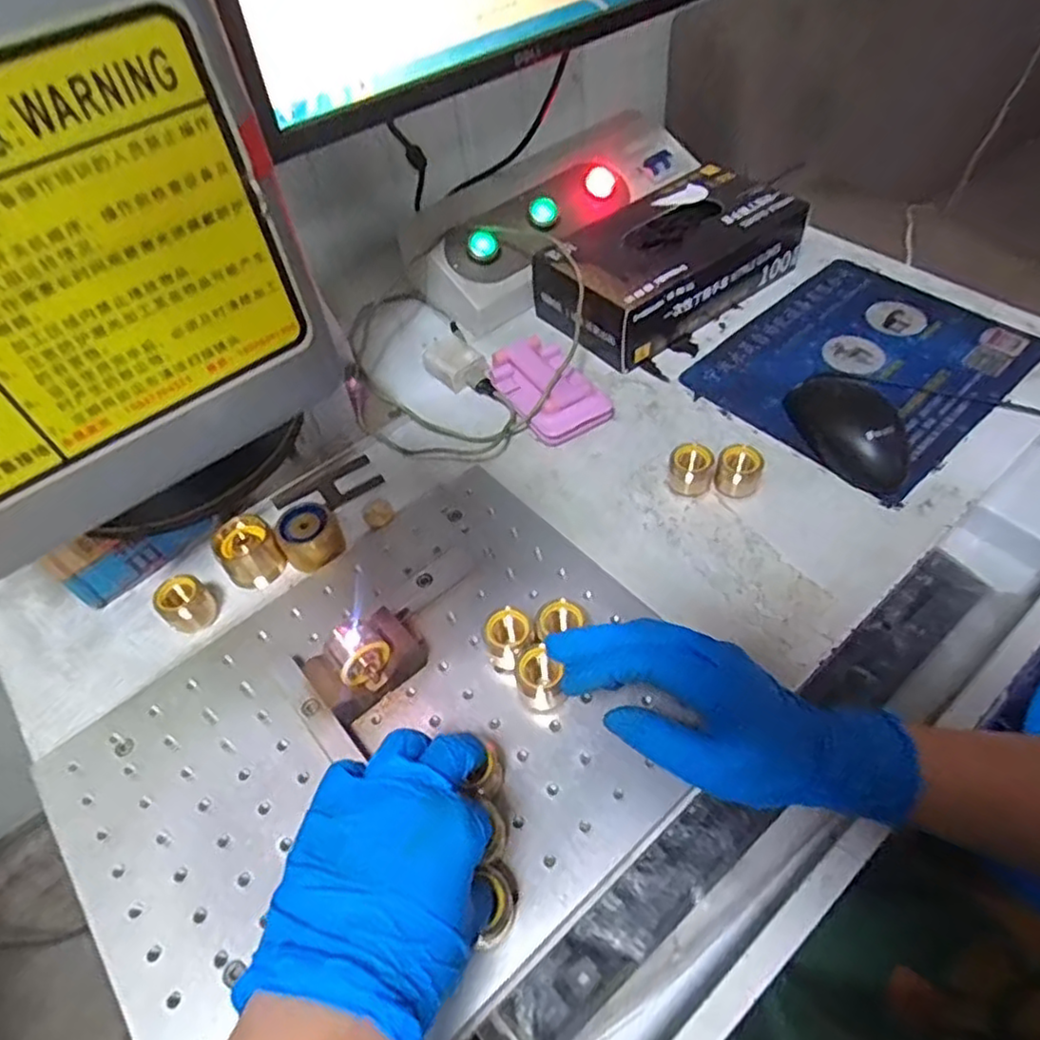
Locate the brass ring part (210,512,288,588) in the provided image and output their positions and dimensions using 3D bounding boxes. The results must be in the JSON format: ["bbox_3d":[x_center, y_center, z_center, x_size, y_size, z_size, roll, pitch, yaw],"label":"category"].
[{"bbox_3d":[-0.191,0.019,0.473,0.039,0.030,0.035,-32,56,-20],"label":"brass ring part"}]

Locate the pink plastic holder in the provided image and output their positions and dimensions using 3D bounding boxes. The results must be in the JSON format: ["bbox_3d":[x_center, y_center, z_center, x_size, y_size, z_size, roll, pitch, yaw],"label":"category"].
[{"bbox_3d":[0.023,-0.109,0.560,0.063,0.029,0.103,-28,55,-17],"label":"pink plastic holder"}]

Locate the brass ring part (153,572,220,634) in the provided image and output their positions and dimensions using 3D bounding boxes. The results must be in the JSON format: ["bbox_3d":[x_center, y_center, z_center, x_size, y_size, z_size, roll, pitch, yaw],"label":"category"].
[{"bbox_3d":[-0.222,0.055,0.451,0.027,0.026,0.032,36,62,28],"label":"brass ring part"}]

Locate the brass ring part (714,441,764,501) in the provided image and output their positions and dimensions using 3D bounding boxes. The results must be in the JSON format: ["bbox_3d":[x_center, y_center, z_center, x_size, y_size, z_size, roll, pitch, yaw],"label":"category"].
[{"bbox_3d":[0.157,-0.035,0.488,0.030,0.027,0.030,-2,51,2],"label":"brass ring part"}]

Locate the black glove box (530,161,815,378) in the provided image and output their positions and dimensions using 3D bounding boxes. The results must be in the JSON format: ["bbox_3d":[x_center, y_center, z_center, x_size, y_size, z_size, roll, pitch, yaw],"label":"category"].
[{"bbox_3d":[0.137,-0.233,0.615,0.228,0.074,0.122,-30,55,-19],"label":"black glove box"}]

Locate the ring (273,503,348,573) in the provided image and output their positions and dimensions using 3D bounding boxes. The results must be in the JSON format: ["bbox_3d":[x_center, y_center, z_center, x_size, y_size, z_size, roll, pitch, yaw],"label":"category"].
[{"bbox_3d":[-0.147,0.011,0.478,0.042,0.026,0.039,-2,51,2],"label":"ring"}]

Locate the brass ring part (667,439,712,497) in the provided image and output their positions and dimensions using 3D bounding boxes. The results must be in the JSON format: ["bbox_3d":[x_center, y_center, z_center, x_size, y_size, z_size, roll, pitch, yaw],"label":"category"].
[{"bbox_3d":[0.123,-0.036,0.492,0.028,0.029,0.027,0,52,4],"label":"brass ring part"}]

